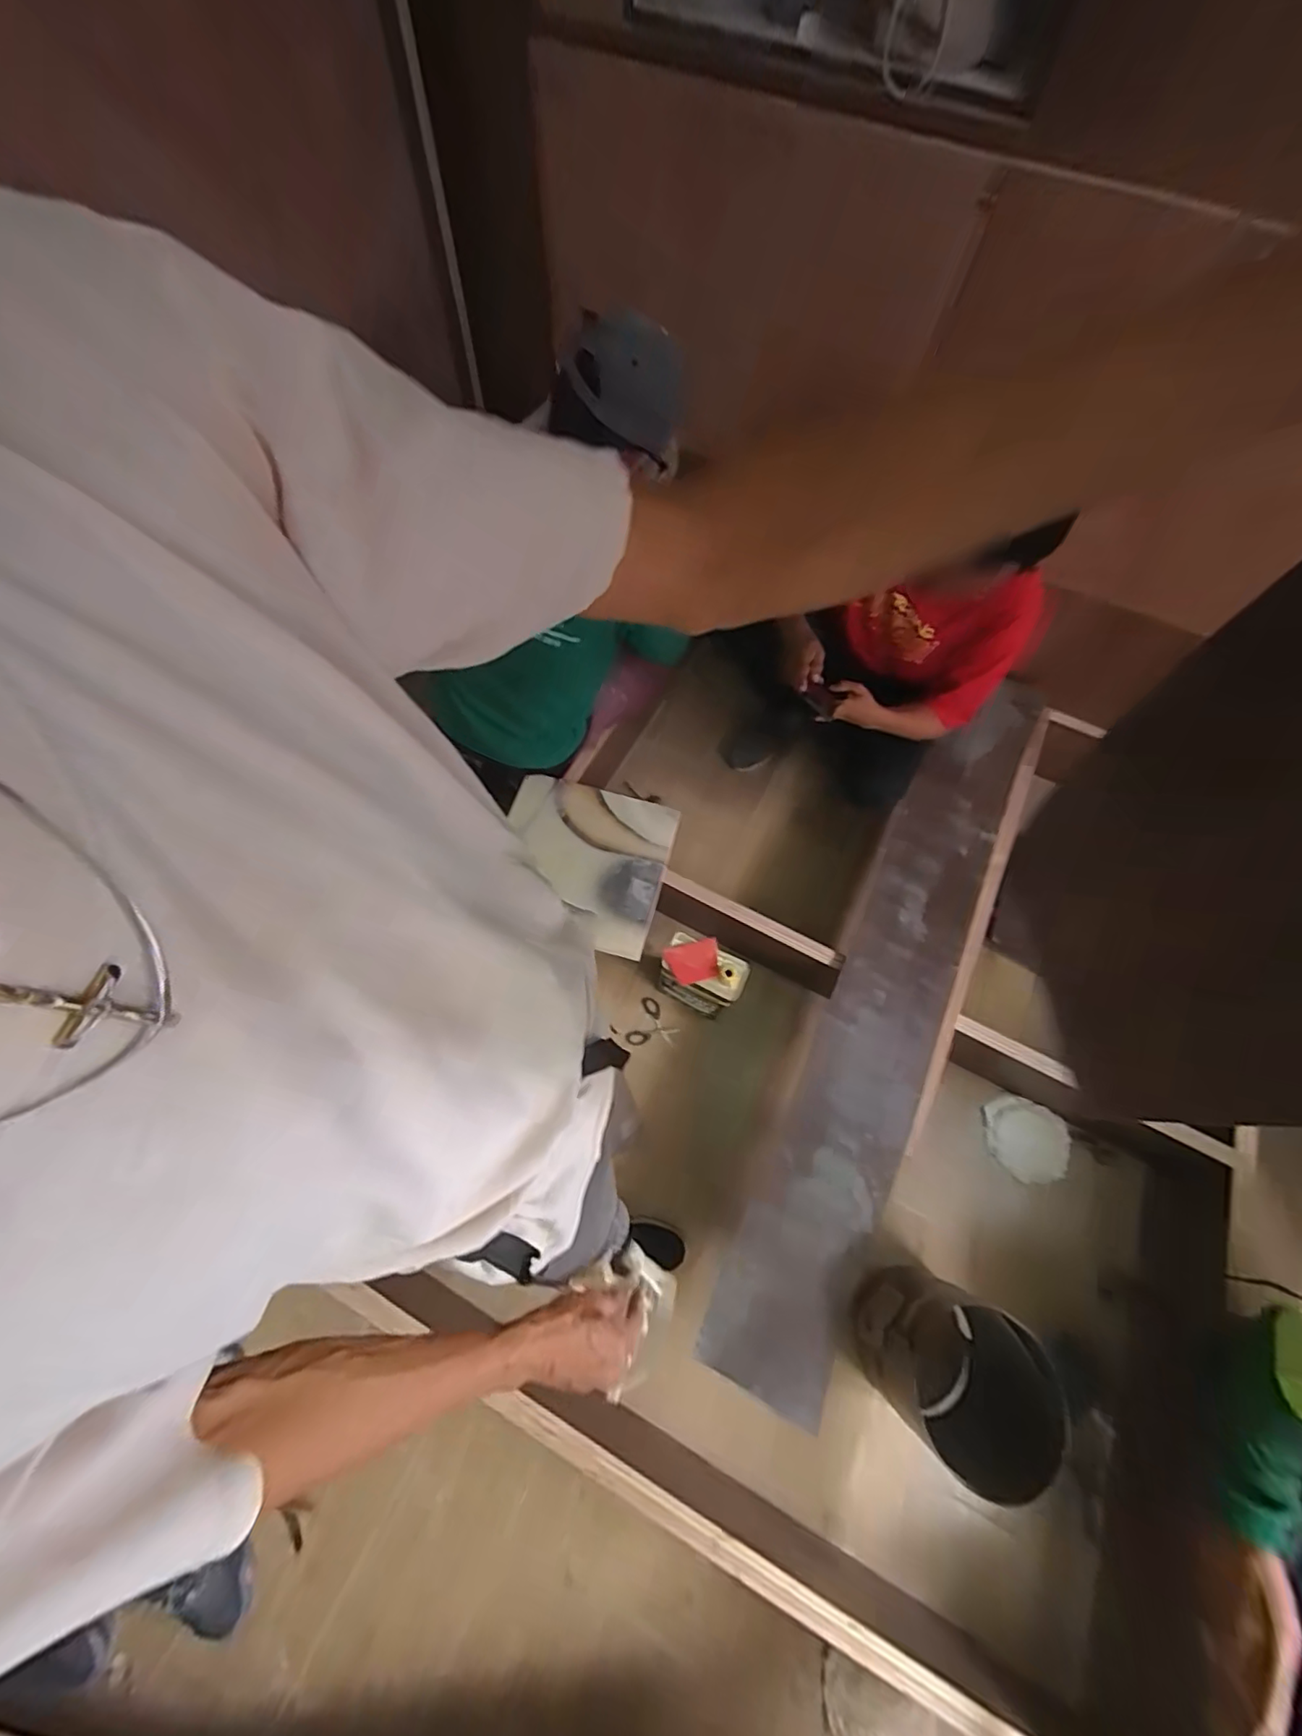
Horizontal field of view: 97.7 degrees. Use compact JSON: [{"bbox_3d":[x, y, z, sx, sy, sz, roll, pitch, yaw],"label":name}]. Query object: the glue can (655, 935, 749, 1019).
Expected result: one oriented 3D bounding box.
[{"bbox_3d":[0.109,0.246,1.271,0.191,0.244,0.100,28,67,9],"label":"glue can"}]

